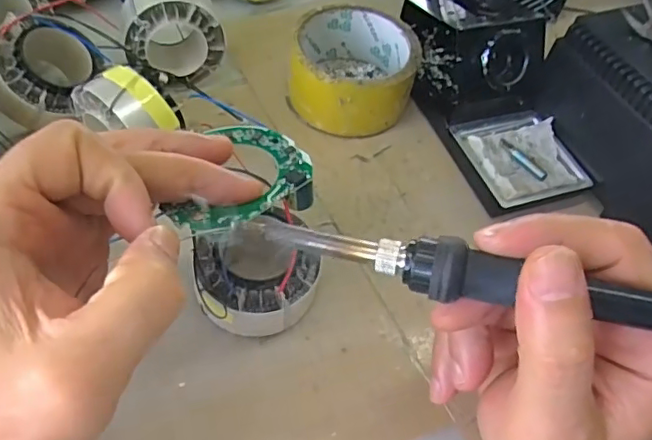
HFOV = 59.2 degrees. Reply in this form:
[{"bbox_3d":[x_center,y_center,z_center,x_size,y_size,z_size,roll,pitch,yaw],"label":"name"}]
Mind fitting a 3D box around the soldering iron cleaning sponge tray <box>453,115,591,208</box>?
[{"bbox_3d":[0.126,-0.041,0.372,0.067,0.007,0.068,-13,57,-15],"label":"soldering iron cleaning sponge tray"}]

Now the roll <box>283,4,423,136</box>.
[{"bbox_3d":[0.020,-0.103,0.395,0.082,0.046,0.084,3,54,-4],"label":"roll"}]

